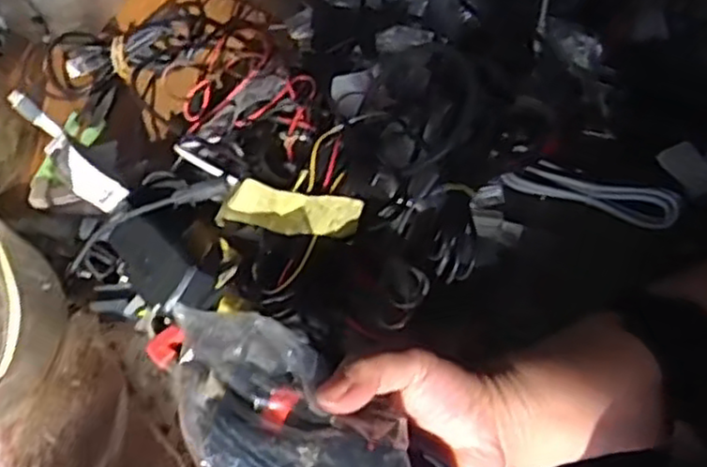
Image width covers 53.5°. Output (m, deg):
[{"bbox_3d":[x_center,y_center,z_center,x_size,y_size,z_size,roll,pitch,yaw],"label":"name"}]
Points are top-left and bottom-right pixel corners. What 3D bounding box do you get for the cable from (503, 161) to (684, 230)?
[{"bbox_3d":[0.144,-0.026,0.429,0.103,0.007,0.022,18,106,13],"label":"cable"}]

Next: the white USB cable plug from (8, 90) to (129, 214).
[{"bbox_3d":[-0.174,-0.052,0.422,0.022,0.024,0.090,-41,81,-18],"label":"white USB cable plug"}]

